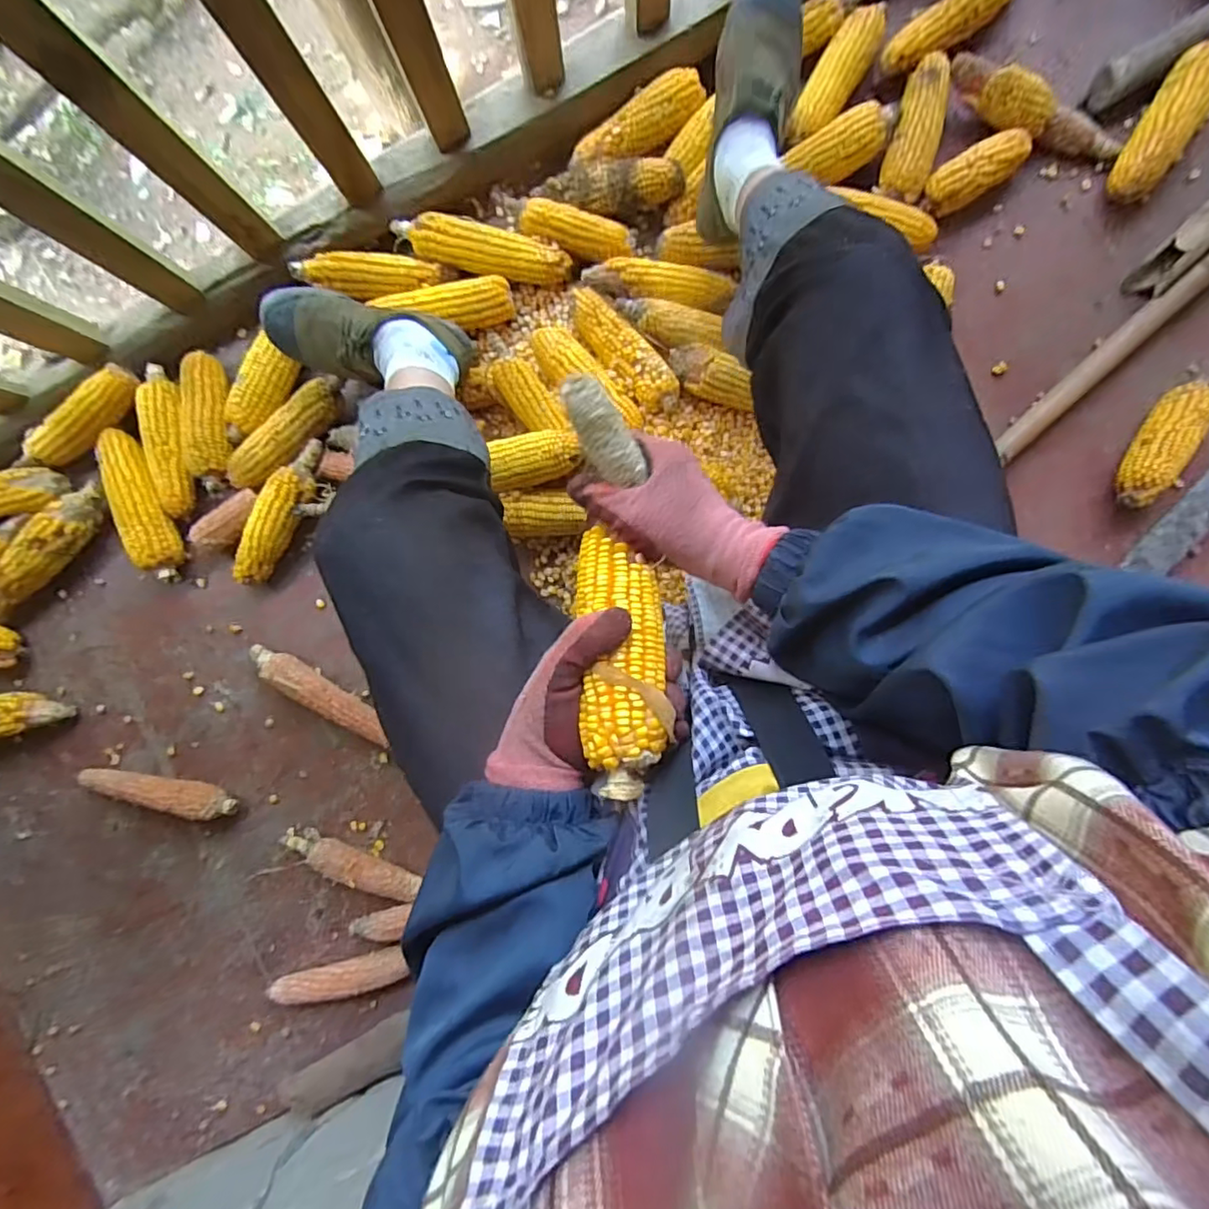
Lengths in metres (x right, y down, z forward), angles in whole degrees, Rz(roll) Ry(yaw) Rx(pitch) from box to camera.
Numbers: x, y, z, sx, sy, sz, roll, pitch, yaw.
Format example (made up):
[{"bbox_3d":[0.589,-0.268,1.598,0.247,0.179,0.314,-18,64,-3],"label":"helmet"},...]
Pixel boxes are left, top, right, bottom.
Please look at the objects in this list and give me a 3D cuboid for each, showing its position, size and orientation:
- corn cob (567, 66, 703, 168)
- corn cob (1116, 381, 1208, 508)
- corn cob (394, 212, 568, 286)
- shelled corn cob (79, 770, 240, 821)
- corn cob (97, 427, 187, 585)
[{"bbox_3d":[0.042,-0.617,0.750,0.177,0.046,0.048,-24,92,2],"label":"corn cob"},{"bbox_3d":[0.674,-0.195,0.708,0.053,0.059,0.165,32,93,0],"label":"corn cob"},{"bbox_3d":[-0.161,-0.458,0.760,0.231,0.044,0.053,13,93,1],"label":"corn cob"},{"bbox_3d":[-0.588,0.244,0.769,0.206,0.041,0.043,12,93,1],"label":"shelled corn cob"},{"bbox_3d":[-0.608,-0.133,0.769,0.055,0.056,0.205,-21,92,2],"label":"corn cob"}]

